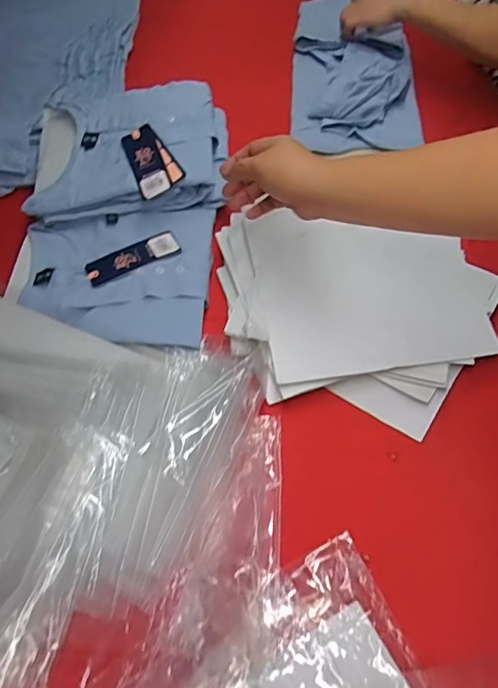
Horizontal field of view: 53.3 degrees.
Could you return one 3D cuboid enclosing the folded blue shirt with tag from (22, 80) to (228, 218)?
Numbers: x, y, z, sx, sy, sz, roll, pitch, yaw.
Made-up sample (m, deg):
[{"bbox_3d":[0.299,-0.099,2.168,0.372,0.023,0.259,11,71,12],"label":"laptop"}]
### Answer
[{"bbox_3d":[-0.169,-0.284,0.708,0.276,0.069,0.226,-2,59,6],"label":"folded blue shirt with tag"}]

